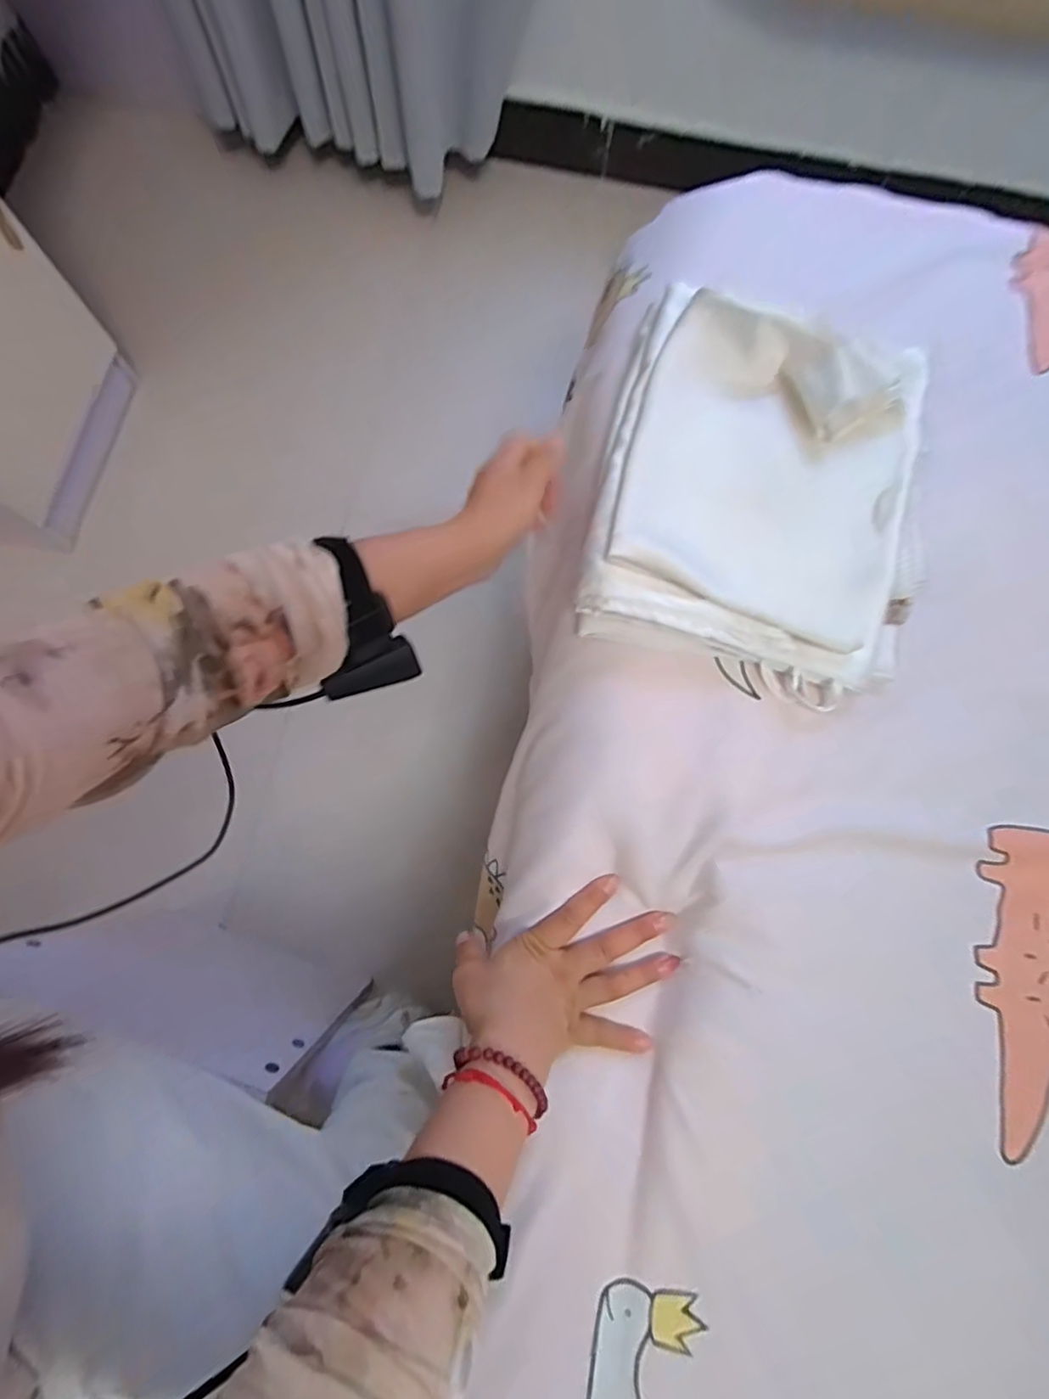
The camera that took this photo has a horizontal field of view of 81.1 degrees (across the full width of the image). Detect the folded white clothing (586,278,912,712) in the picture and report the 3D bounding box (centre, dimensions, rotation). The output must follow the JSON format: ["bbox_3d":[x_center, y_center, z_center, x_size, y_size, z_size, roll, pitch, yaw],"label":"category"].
[{"bbox_3d":[0.178,-0.155,0.453,0.245,0.079,0.276,15,78,2],"label":"folded white clothing"}]

